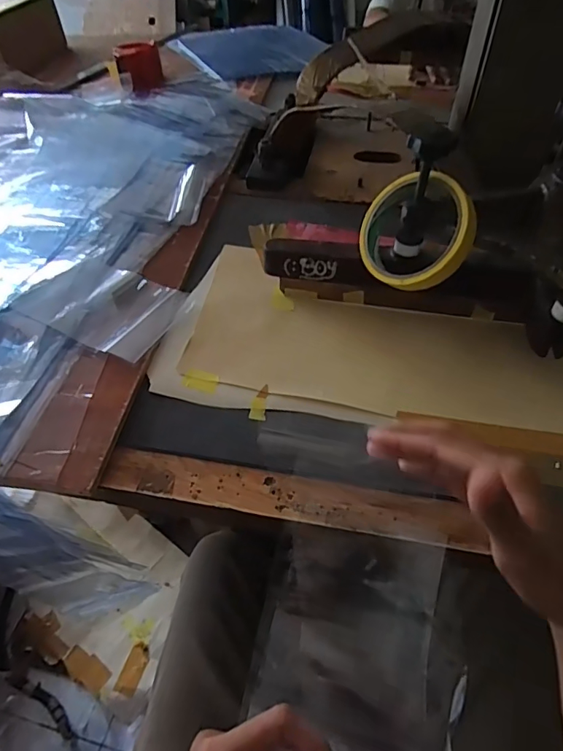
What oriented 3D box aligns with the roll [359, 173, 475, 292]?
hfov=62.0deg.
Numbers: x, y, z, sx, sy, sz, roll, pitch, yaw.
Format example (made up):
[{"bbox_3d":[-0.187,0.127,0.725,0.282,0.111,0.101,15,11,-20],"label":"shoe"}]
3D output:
[{"bbox_3d":[0.109,-0.116,0.381,0.021,0.089,0.092,5,30,-50],"label":"roll"}]

